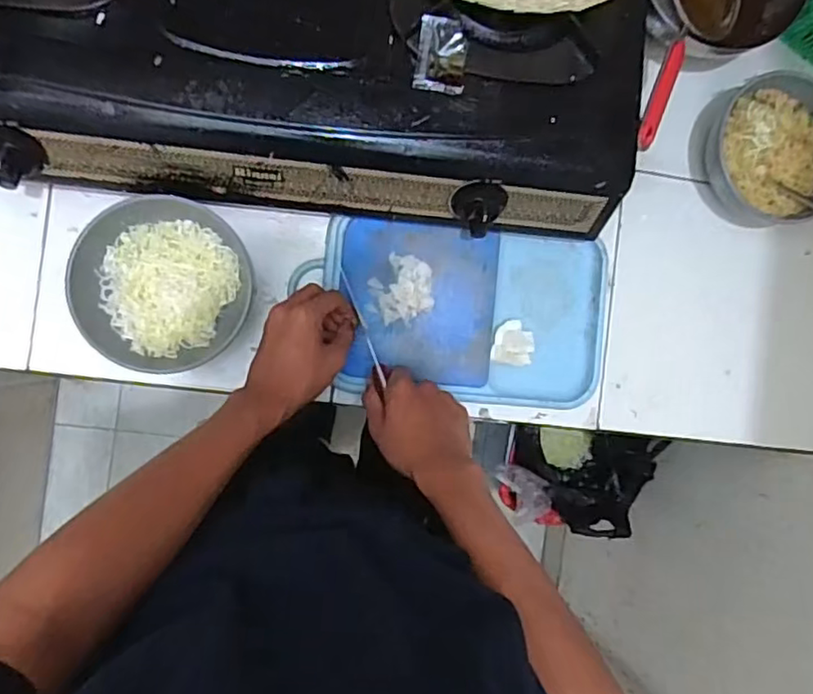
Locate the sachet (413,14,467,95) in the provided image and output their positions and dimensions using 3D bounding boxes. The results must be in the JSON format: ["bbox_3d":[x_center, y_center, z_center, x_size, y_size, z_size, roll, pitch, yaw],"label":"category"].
[{"bbox_3d":[0.032,-0.251,0.546,0.044,0.005,0.059,5,124,-7],"label":"sachet"}]

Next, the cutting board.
[{"bbox_3d":[0.064,-0.034,0.666,0.305,0.024,0.177,4,89,-9],"label":"cutting board"}]

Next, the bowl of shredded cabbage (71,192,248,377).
[{"bbox_3d":[-0.231,-0.057,0.613,0.146,0.082,0.155,0,90,-9],"label":"bowl of shredded cabbage"}]

